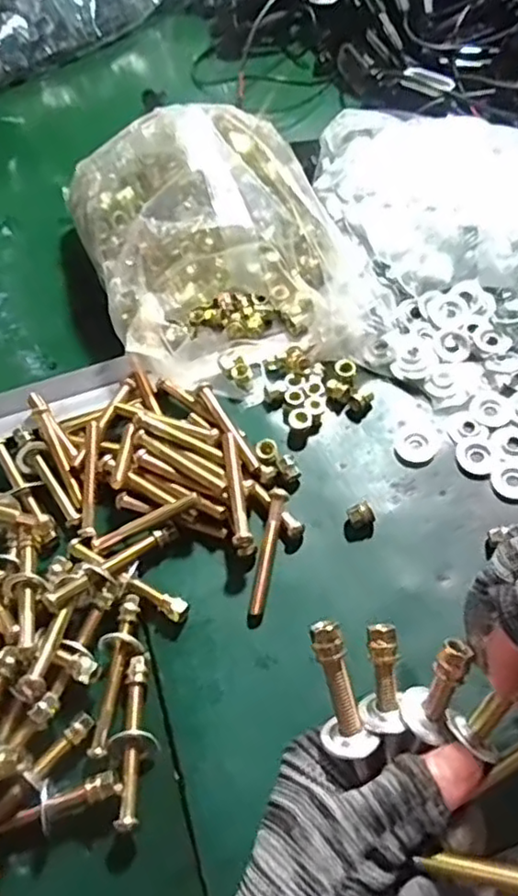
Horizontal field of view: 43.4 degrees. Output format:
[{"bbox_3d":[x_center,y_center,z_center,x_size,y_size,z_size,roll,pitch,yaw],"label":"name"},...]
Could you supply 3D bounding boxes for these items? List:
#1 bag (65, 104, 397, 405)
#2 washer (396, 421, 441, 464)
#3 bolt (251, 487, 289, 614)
[{"bbox_3d":[-0.029,-0.138,0.392,0.155,0.070,0.206,-22,59,-7],"label":"bag"},{"bbox_3d":[0.088,-0.003,0.359,0.022,0.004,0.026,32,67,23],"label":"washer"},{"bbox_3d":[0.004,0.051,0.325,0.008,0.015,0.062,9,60,12],"label":"bolt"}]

